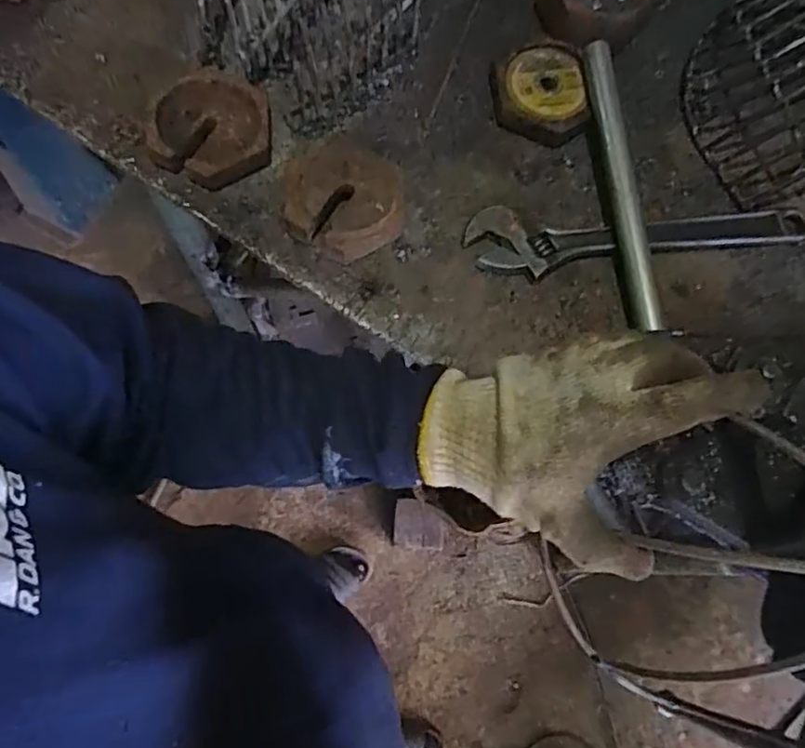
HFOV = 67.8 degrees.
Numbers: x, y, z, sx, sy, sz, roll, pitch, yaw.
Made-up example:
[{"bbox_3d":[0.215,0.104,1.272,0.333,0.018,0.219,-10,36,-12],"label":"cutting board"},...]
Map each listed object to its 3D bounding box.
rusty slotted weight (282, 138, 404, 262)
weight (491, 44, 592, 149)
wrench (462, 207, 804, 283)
[{"bbox_3d":[-0.049,-0.151,0.507,0.097,0.034,0.106,1,73,-2],"label":"rusty slotted weight"},{"bbox_3d":[0.127,-0.261,0.560,0.083,0.024,0.097,-7,73,-4],"label":"weight"},{"bbox_3d":[0.209,-0.115,0.519,0.306,0.020,0.059,-2,73,-3],"label":"wrench"}]

